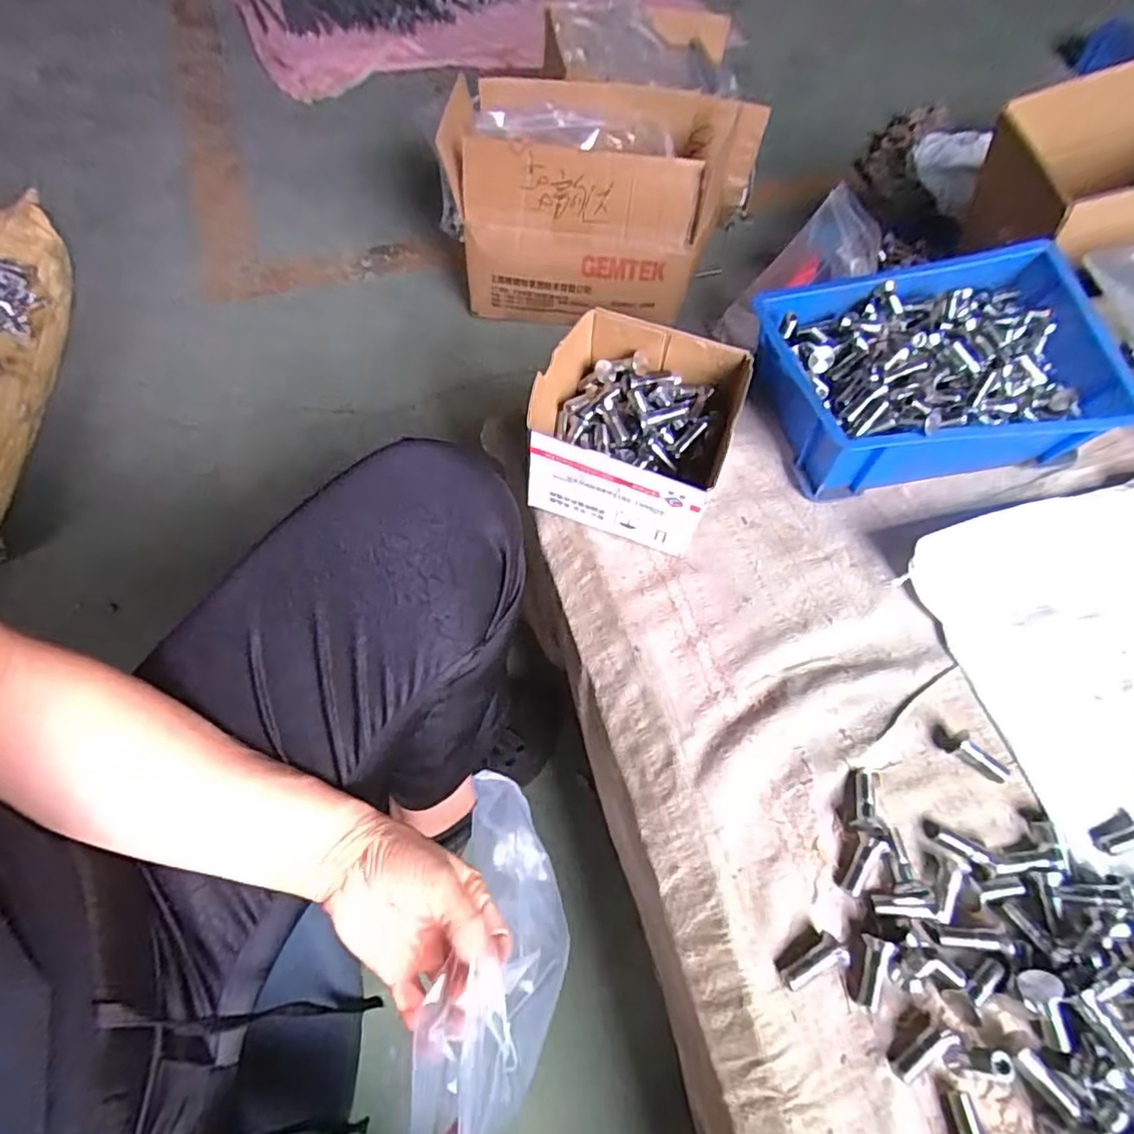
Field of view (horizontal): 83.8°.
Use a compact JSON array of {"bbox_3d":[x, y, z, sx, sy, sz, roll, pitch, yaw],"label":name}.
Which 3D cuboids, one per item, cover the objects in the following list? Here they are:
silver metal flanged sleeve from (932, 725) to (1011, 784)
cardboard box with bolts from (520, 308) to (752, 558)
[{"bbox_3d":[0.262,0.120,0.409,0.045,0.014,0.017,34,64,16],"label":"silver metal flanged sleeve"},{"bbox_3d":[0.049,-0.105,0.488,0.141,0.083,0.152,15,60,6],"label":"cardboard box with bolts"}]

